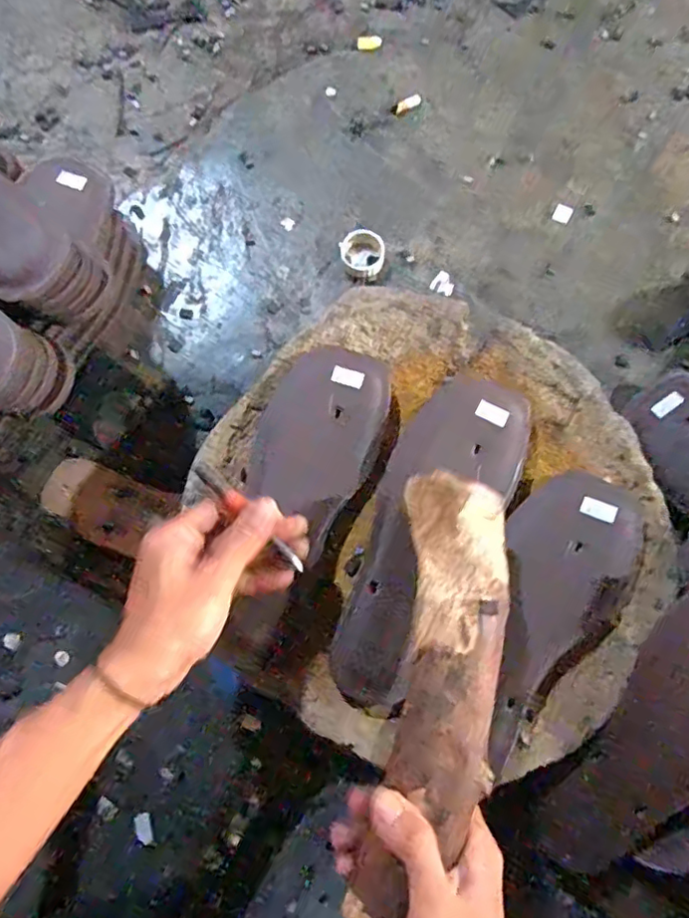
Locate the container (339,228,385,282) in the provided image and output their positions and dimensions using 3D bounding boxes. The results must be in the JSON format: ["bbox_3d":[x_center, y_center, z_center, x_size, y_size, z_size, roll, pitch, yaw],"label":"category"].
[{"bbox_3d":[0.020,-0.199,0.583,0.041,0.014,0.048,-17,77,-2],"label":"container"}]

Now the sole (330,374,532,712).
[{"bbox_3d":[0.059,0.055,0.446,0.089,0.017,0.258,26,81,6],"label":"sole"}]

